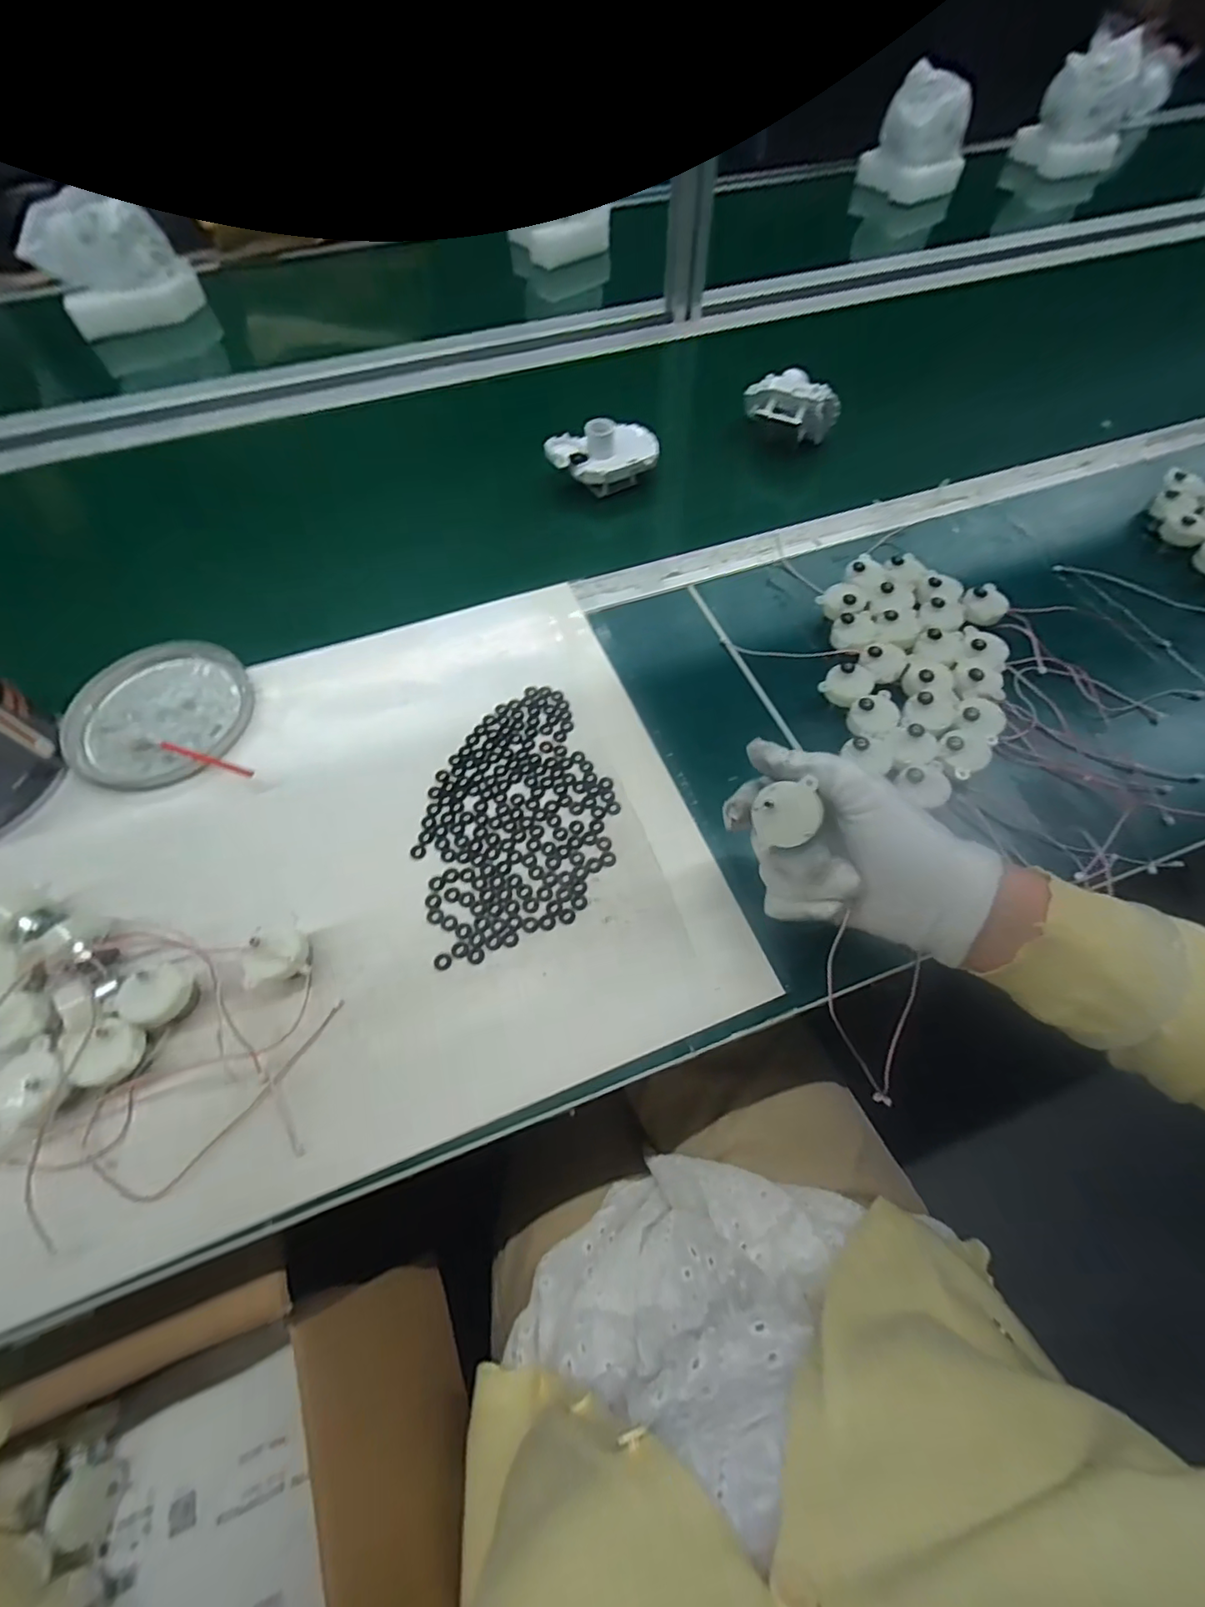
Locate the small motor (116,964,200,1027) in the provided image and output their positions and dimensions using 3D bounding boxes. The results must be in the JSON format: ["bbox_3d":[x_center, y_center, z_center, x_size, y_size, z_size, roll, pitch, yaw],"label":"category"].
[{"bbox_3d":[-0.251,0.108,0.317,0.031,0.023,0.032,-1,60,1],"label":"small motor"}]

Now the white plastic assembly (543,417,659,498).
[{"bbox_3d":[0.001,-0.341,0.549,0.107,0.056,0.047,-2,60,0],"label":"white plastic assembly"}]

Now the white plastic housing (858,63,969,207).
[{"bbox_3d":[0.514,-1.090,0.907,0.102,0.125,0.135,-22,62,-11],"label":"white plastic housing"}]

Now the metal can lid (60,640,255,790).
[{"bbox_3d":[-0.342,-0.077,0.432,0.126,0.011,0.146,-19,61,-9],"label":"metal can lid"}]

